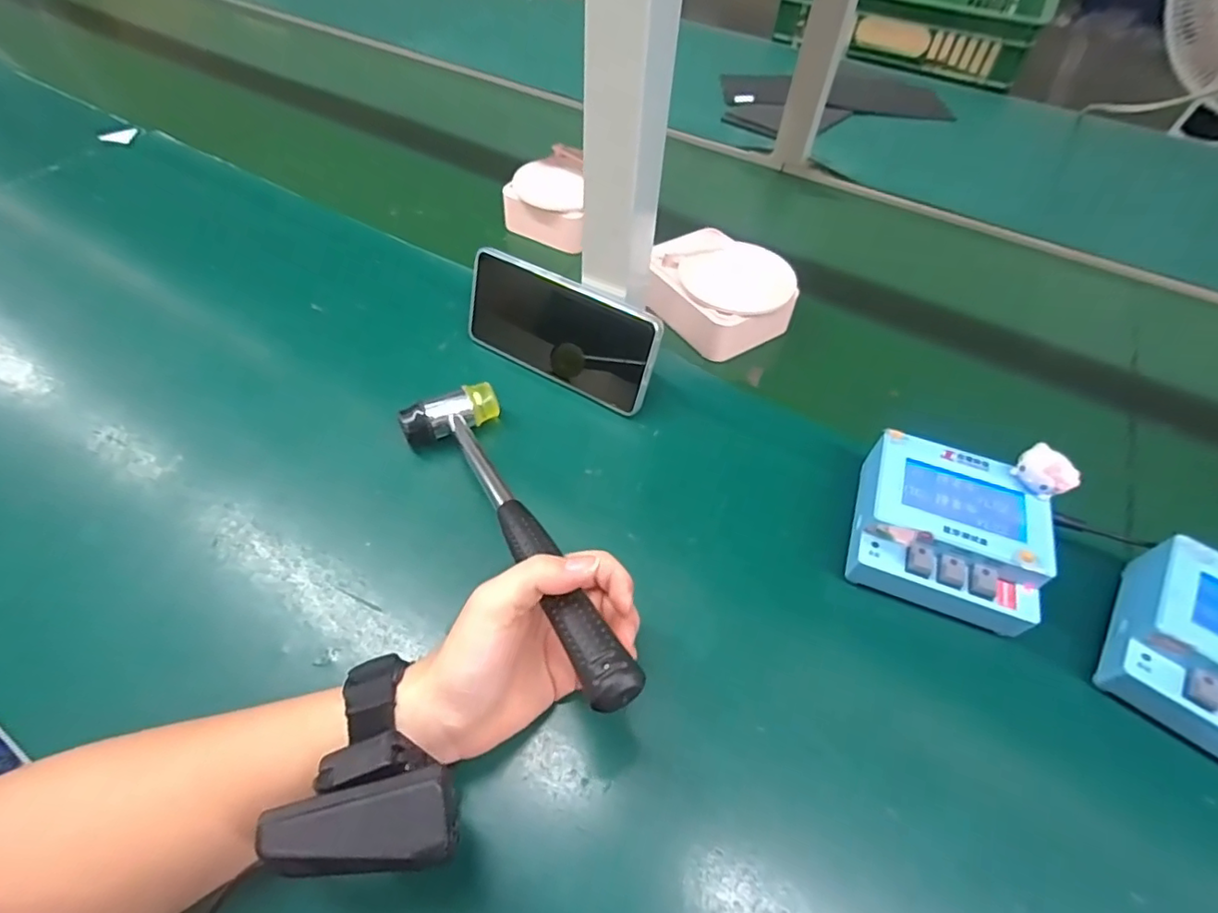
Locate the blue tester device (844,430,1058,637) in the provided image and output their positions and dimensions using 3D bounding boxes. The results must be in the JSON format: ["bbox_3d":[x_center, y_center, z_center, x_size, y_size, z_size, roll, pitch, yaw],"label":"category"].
[{"bbox_3d":[0.211,0.048,0.360,0.106,0.050,0.102,19,53,12],"label":"blue tester device"}]

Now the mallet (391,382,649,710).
[{"bbox_3d":[-0.056,0.031,0.321,0.065,0.029,0.262,-22,39,-19],"label":"mallet"}]

